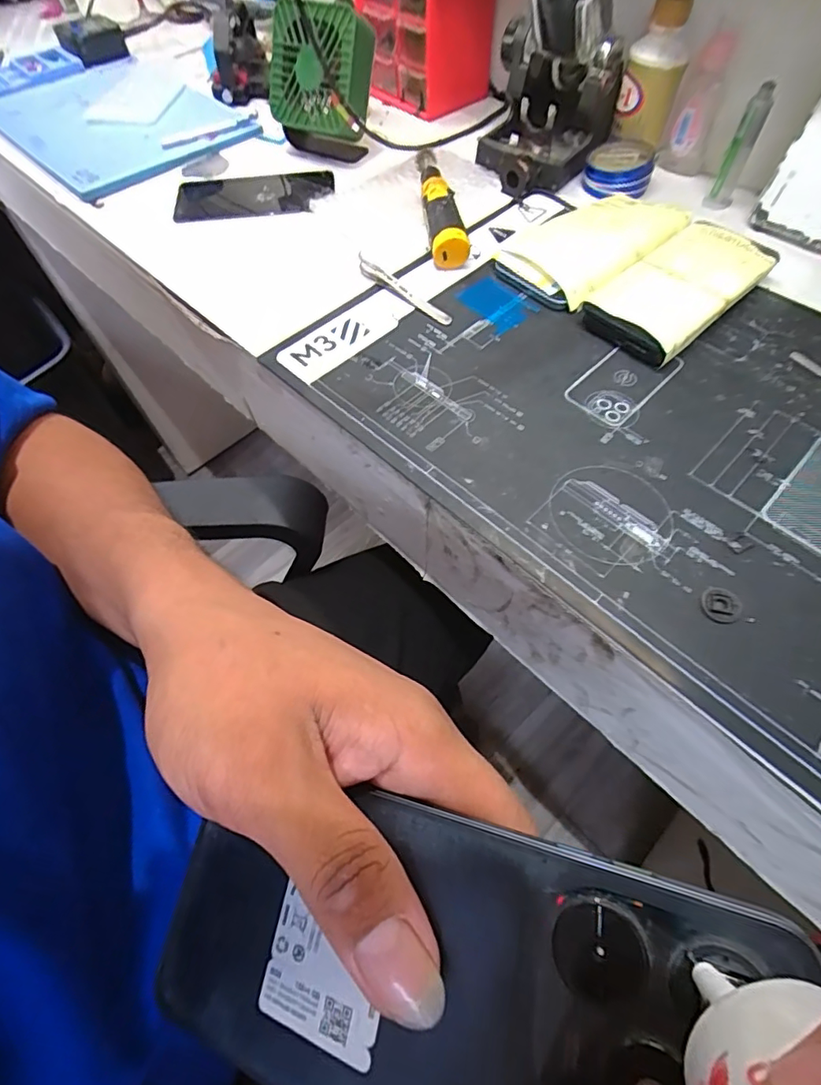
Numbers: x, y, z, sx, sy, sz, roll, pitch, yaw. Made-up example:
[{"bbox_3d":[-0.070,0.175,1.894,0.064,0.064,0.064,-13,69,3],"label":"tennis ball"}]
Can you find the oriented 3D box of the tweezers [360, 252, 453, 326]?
[{"bbox_3d":[-0.006,-0.210,0.418,0.100,0.014,0.013,39,68,22],"label":"tweezers"}]

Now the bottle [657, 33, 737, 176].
[{"bbox_3d":[0.271,-0.413,0.483,0.043,0.105,0.027,23,63,15],"label":"bottle"}]

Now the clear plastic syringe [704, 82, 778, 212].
[{"bbox_3d":[0.293,-0.349,0.451,0.021,0.091,0.021,22,63,15],"label":"clear plastic syringe"}]

